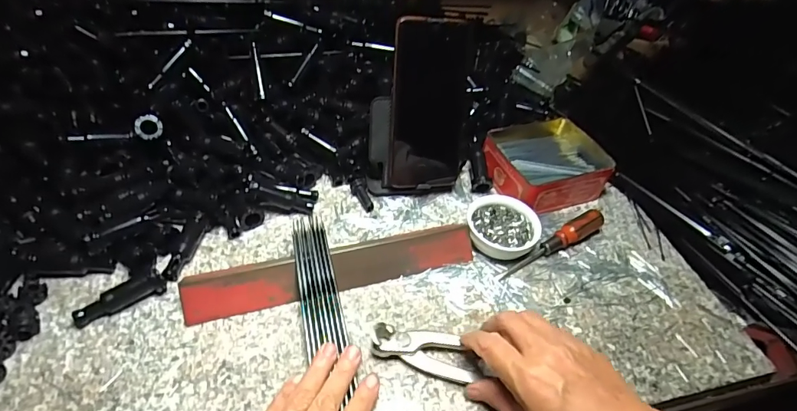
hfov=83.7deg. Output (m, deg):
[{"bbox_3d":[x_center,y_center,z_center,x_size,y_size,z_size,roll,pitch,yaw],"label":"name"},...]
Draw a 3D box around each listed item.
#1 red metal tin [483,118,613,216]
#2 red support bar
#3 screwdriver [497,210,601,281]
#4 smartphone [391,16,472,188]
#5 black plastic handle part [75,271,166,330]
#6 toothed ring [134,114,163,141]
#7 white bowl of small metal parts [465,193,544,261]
[{"bbox_3d":[0.167,-0.049,0.515,0.127,0.039,0.108,-15,49,-21],"label":"red metal tin"},{"bbox_3d":[-0.052,0.054,0.397,0.255,0.028,0.032,-10,48,-17],"label":"red support bar"},{"bbox_3d":[0.157,0.039,0.444,0.133,0.024,0.020,-24,53,-28],"label":"screwdriver"},{"bbox_3d":[0.034,-0.100,0.454,0.081,0.165,0.010,-5,22,-17],"label":"smartphone"},{"bbox_3d":[-0.225,0.075,0.359,0.066,0.016,0.014,-26,54,-29],"label":"black plastic handle part"},{"bbox_3d":[-0.249,-0.078,0.444,0.025,0.025,0.006,-4,7,-25],"label":"toothed ring"},{"bbox_3d":[0.104,0.023,0.447,0.069,0.026,0.063,4,45,-4],"label":"white bowl of small metal parts"}]

